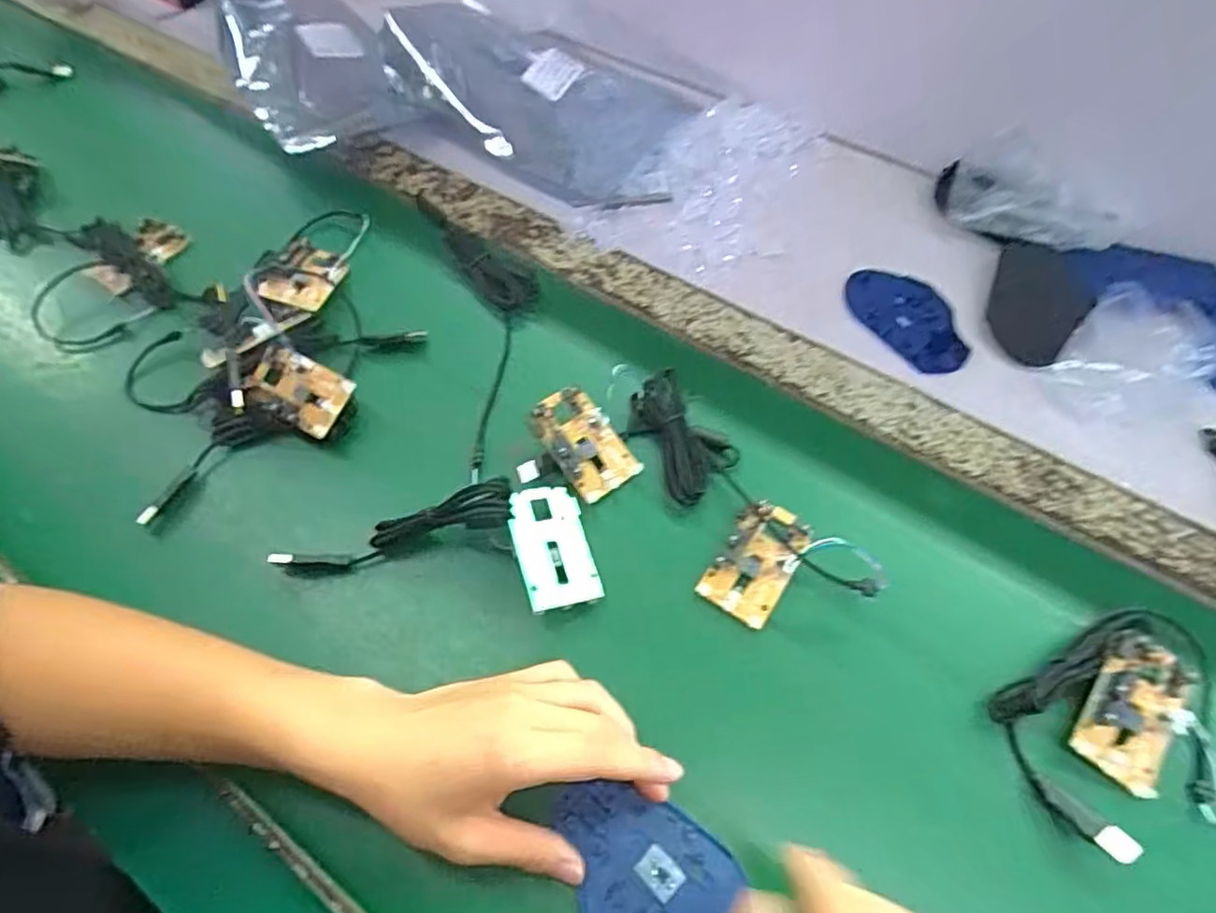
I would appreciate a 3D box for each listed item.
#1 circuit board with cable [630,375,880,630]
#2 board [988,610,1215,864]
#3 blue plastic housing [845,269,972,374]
[{"bbox_3d":[0.069,0.027,0.417,0.081,0.028,0.198,-34,65,-18],"label":"circuit board with cable"},{"bbox_3d":[0.276,0.144,0.347,0.114,0.021,0.096,-18,61,-10],"label":"board"},{"bbox_3d":[0.235,-0.110,0.511,0.068,0.013,0.104,-35,65,-18],"label":"blue plastic housing"}]

